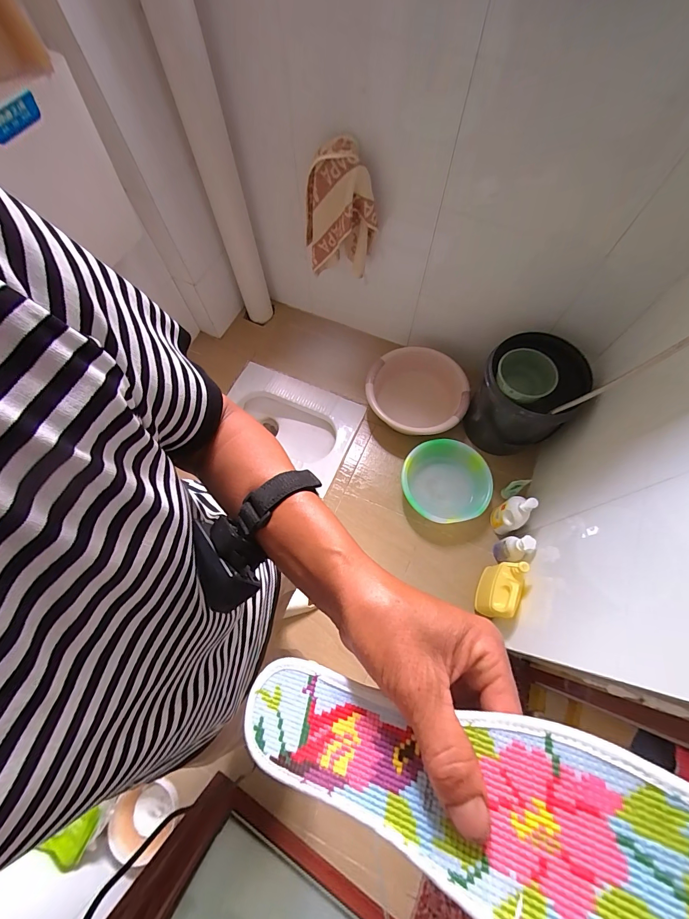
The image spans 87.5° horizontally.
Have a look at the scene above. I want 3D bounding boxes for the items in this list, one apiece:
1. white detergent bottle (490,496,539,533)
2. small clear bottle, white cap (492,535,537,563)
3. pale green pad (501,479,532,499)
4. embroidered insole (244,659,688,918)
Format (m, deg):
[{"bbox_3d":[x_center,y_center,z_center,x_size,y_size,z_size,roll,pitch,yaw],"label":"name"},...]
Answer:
[{"bbox_3d":[0.531,0.170,1.130,0.069,0.214,0.088,-27,70,-11],"label":"white detergent bottle"},{"bbox_3d":[0.511,0.270,1.097,0.064,0.156,0.067,0,68,0],"label":"small clear bottle, white cap"},{"bbox_3d":[0.575,0.099,1.225,0.027,0.118,0.038,-17,66,-34],"label":"pale green pad"},{"bbox_3d":[0.044,0.144,0.158,0.219,0.009,0.067,-2,64,30],"label":"embroidered insole"}]

